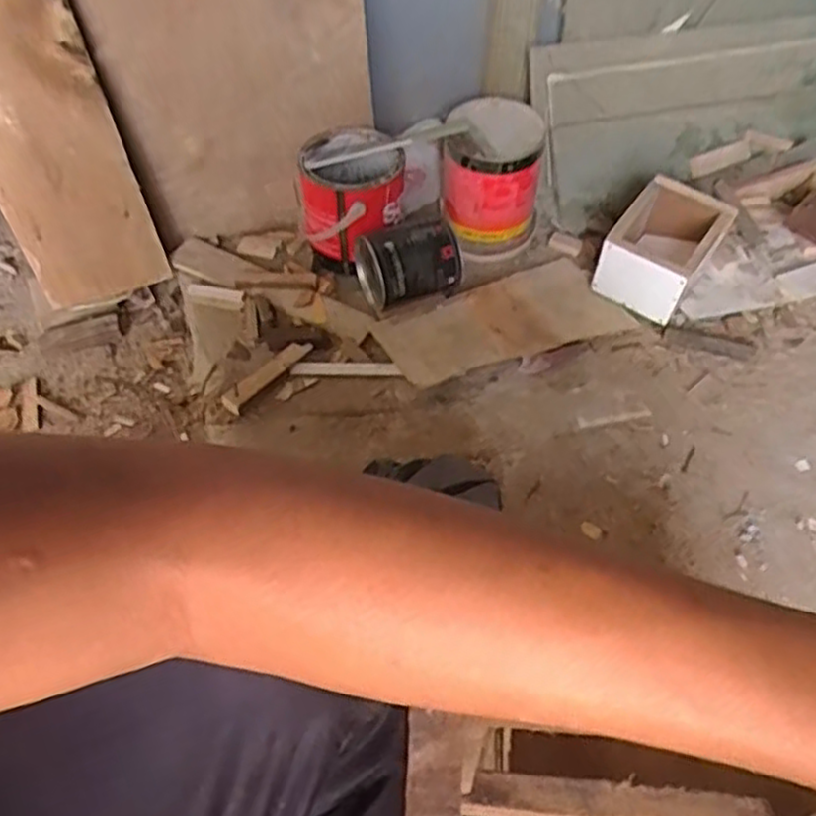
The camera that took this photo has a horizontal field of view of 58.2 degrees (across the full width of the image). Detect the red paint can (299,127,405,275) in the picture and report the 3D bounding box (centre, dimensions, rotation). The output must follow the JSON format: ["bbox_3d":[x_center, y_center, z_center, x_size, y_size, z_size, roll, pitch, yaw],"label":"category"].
[{"bbox_3d":[-0.083,-0.315,1.114,0.151,0.148,0.152,-3,51,-4],"label":"red paint can"}]

